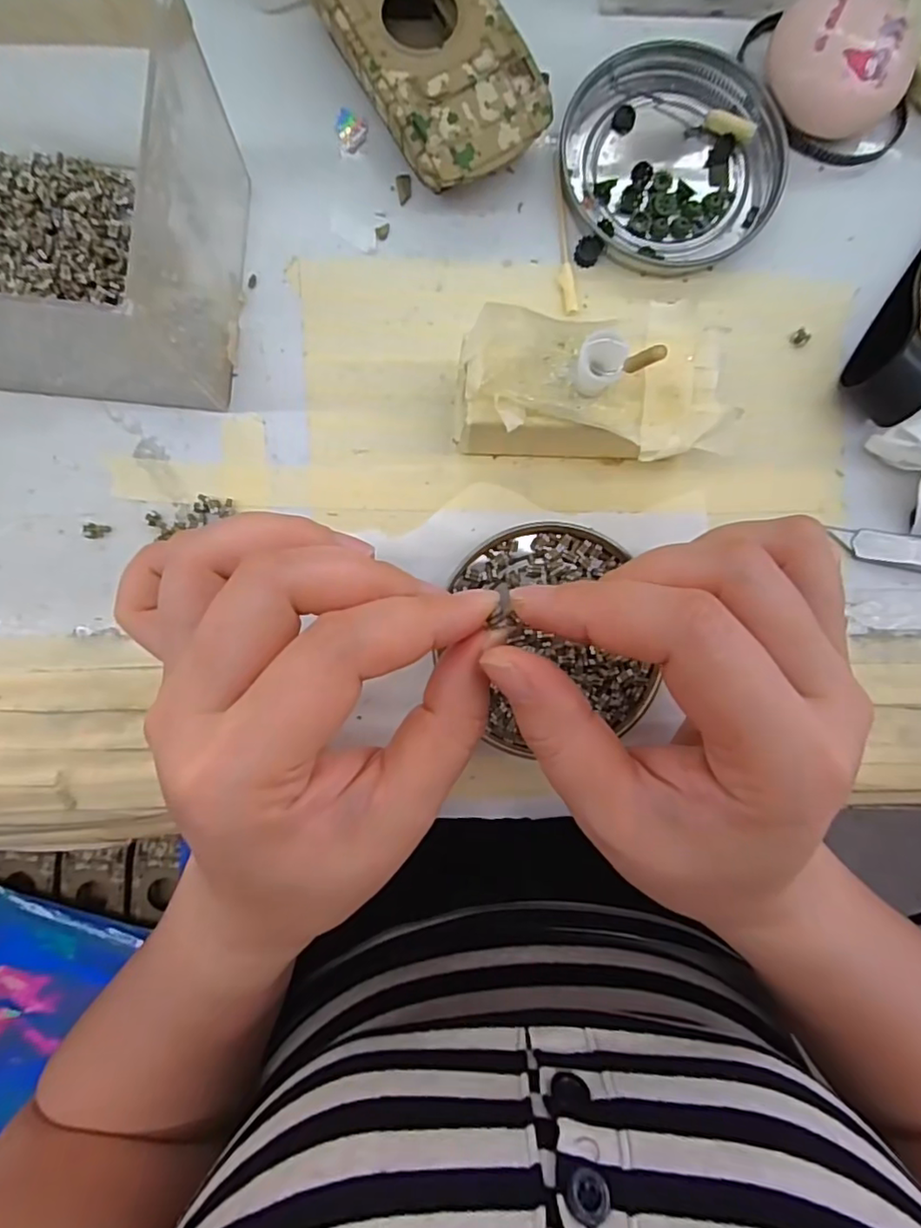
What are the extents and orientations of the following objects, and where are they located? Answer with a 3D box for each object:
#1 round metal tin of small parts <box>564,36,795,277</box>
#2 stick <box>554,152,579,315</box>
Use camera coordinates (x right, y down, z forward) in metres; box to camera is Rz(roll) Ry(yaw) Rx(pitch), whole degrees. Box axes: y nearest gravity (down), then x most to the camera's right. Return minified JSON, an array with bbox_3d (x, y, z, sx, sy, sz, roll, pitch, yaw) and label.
[{"bbox_3d":[0.076,-0.165,0.217,0.076,0.009,0.076,0,89,-1],"label":"round metal tin of small parts"},{"bbox_3d":[0.037,-0.137,0.217,0.006,0.004,0.057,-6,89,-1],"label":"stick"}]

